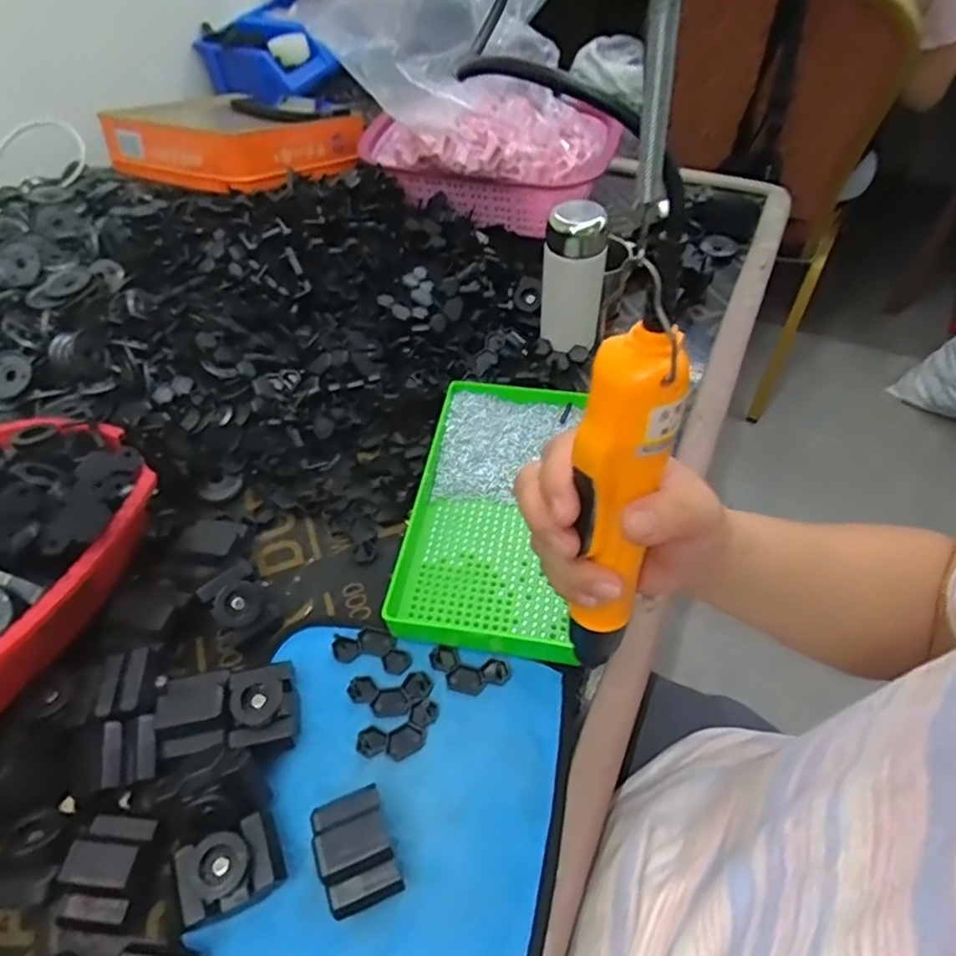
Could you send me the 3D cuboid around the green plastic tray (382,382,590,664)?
[{"bbox_3d":[0.013,0.022,0.521,0.131,0.035,0.243,5,52,4],"label":"green plastic tray"}]

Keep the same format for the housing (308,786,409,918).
[{"bbox_3d":[-0.070,0.214,0.370,0.040,0.039,0.059,-18,54,-13],"label":"housing"}]

